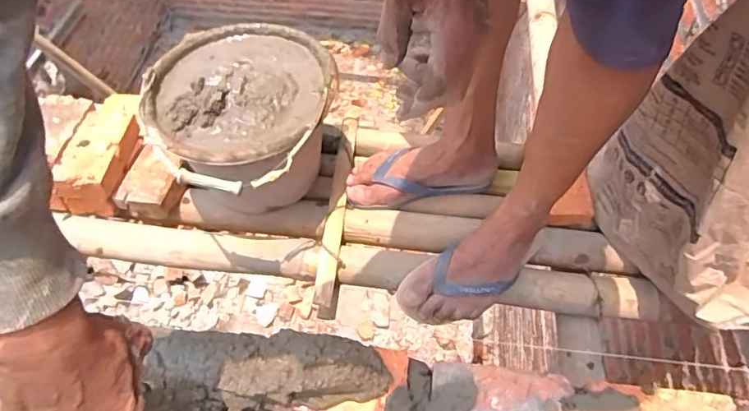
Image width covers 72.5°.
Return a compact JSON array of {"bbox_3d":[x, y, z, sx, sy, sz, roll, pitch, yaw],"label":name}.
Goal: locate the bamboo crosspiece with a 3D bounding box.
[{"bbox_3d":[-0.060,-0.007,0.830,0.029,0.030,0.360,4,57,3],"label":"bamboo crosspiece"}]

